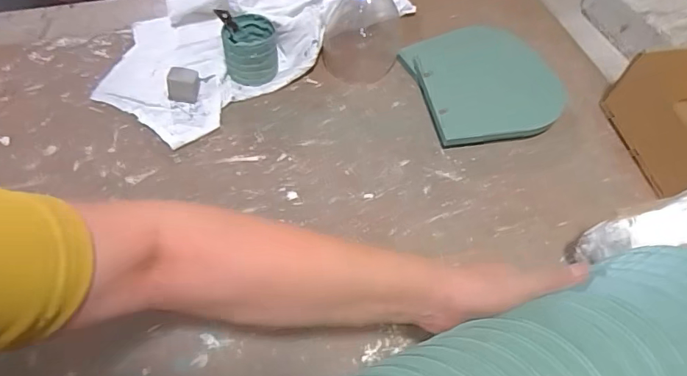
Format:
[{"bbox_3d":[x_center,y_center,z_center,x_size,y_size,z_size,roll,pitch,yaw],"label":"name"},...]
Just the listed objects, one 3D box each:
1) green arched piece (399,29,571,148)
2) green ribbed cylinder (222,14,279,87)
[{"bbox_3d":[0.184,-0.135,0.618,0.183,0.025,0.181,-12,58,-13],"label":"green arched piece"},{"bbox_3d":[-0.116,-0.173,0.602,0.067,0.063,0.062,-7,57,-10],"label":"green ribbed cylinder"}]

